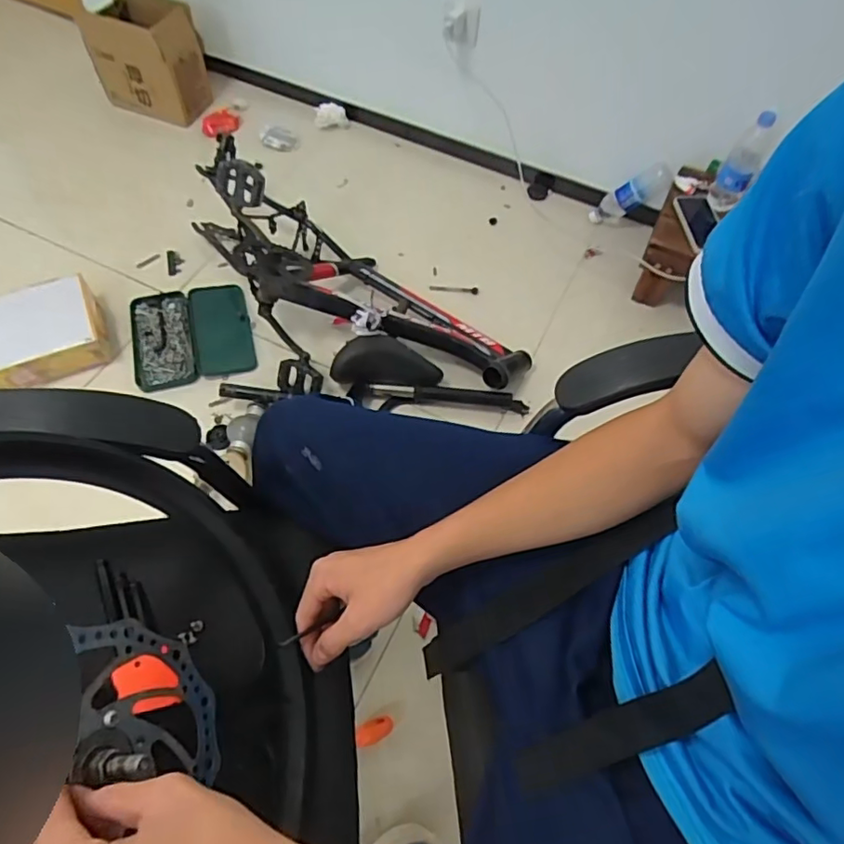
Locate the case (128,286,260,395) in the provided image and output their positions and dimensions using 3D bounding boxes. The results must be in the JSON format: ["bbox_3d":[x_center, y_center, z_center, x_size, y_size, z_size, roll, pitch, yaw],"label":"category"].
[{"bbox_3d":[-0.506,-0.191,1.252,0.243,0.042,0.258,-12,62,-10],"label":"case"}]

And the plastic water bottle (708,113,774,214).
[{"bbox_3d":[0.685,-0.557,1.227,0.073,0.212,0.067,33,64,15],"label":"plastic water bottle"}]

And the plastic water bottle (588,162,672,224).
[{"bbox_3d":[0.533,-0.587,1.469,0.066,0.214,0.062,28,51,-36],"label":"plastic water bottle"}]

